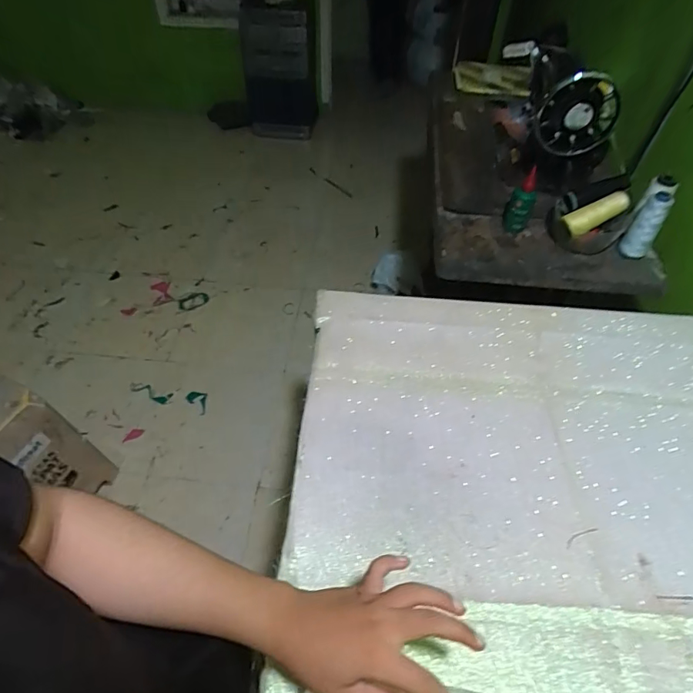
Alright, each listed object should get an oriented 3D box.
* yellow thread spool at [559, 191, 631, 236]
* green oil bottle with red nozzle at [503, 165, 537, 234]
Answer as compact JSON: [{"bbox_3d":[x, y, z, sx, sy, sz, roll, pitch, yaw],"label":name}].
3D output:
[{"bbox_3d":[0.431,-0.229,0.812,0.118,0.033,0.034,-27,52,4],"label":"yellow thread spool"},{"bbox_3d":[0.311,-0.257,0.845,0.045,0.118,0.052,18,52,15],"label":"green oil bottle with red nozzle"}]

